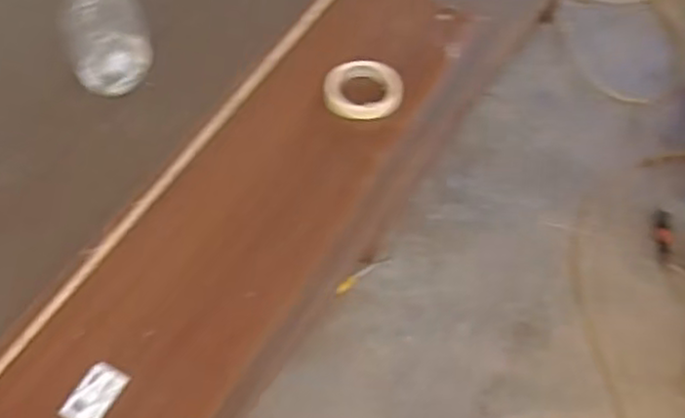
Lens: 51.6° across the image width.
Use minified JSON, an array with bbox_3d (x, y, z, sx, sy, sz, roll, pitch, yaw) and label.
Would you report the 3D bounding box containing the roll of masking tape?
[{"bbox_3d":[0.029,-0.164,0.970,0.105,0.017,0.093,14,59,6],"label":"roll of masking tape"}]

